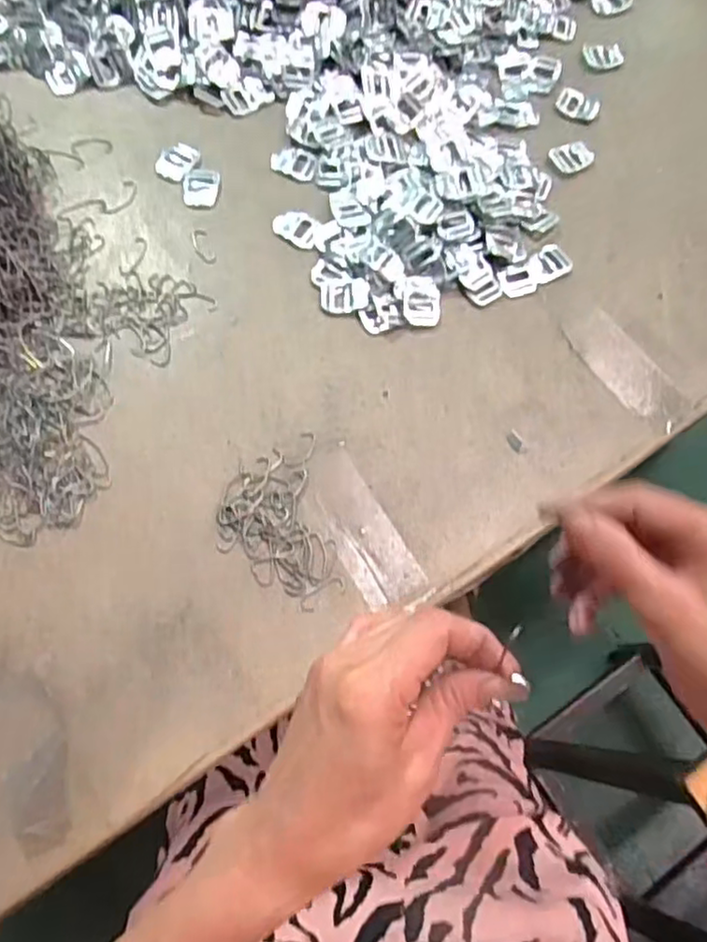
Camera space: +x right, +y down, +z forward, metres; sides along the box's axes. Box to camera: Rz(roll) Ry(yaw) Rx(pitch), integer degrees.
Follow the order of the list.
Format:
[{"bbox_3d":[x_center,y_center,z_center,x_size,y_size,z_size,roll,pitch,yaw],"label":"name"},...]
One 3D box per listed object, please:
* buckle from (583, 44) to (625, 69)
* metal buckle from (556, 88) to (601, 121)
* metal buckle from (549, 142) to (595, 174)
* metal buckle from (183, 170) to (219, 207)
[{"bbox_3d":[0.245,-0.407,0.631,0.037,0.004,0.035,1,69,-3],"label":"buckle"},{"bbox_3d":[0.211,-0.343,0.601,0.039,0.004,0.033,24,70,6],"label":"metal buckle"},{"bbox_3d":[0.195,-0.280,0.575,0.036,0.004,0.029,-14,78,6],"label":"metal buckle"},{"bbox_3d":[-0.131,-0.244,0.552,0.030,0.004,0.037,1,69,-2],"label":"metal buckle"}]

